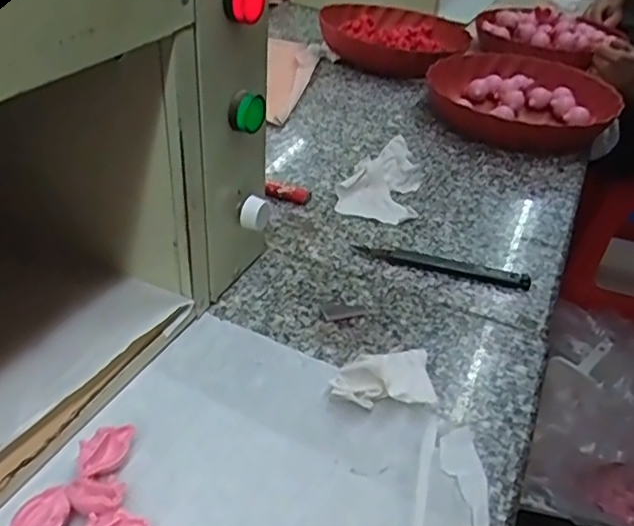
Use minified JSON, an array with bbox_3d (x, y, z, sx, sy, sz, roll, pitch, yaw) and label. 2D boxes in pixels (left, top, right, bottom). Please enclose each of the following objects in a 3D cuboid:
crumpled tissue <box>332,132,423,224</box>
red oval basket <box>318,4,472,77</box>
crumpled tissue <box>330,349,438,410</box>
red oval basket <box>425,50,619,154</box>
[{"bbox_3d":[0.069,-0.092,0.672,0.079,0.024,0.146,10,36,7],"label":"crumpled tissue"},{"bbox_3d":[0.110,-0.355,1.003,0.229,0.059,0.188,20,38,20],"label":"red oval basket"},{"bbox_3d":[0.045,0.079,0.433,0.068,0.017,0.048,0,36,-7],"label":"crumpled tissue"},{"bbox_3d":[0.257,-0.206,0.816,0.234,0.060,0.242,17,38,17],"label":"red oval basket"}]

